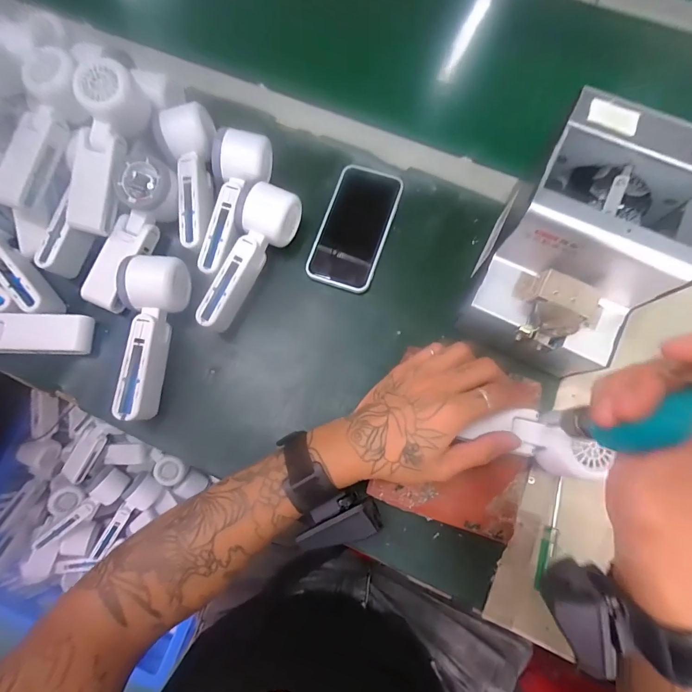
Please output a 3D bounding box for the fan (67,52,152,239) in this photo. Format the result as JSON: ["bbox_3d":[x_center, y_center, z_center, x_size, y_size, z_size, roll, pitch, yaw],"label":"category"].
[{"bbox_3d":[-0.249,-0.201,0.386,0.051,0.054,0.165,19,98,6],"label":"fan"}]

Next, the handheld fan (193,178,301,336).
[{"bbox_3d":[-0.104,-0.091,0.387,0.056,0.046,0.163,22,78,6],"label":"handheld fan"}]

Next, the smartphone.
[{"bbox_3d":[0.011,-0.134,0.422,0.074,0.015,0.145,18,78,6],"label":"smartphone"}]

